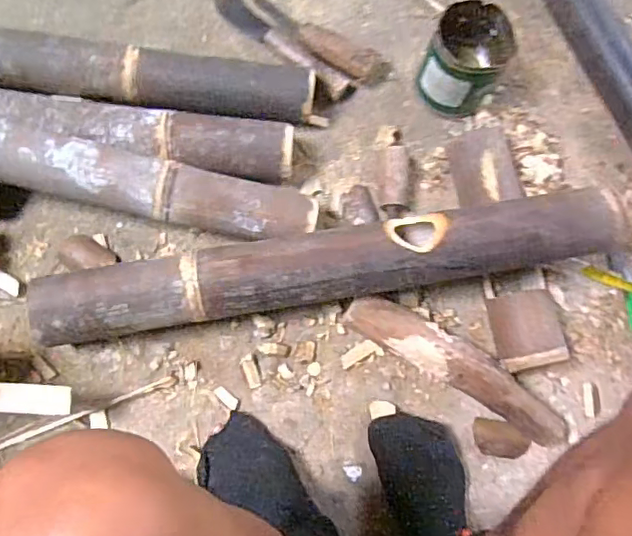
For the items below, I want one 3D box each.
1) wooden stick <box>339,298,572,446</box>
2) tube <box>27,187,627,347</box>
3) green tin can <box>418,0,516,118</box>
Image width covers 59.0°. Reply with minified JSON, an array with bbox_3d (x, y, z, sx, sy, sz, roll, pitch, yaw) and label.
[{"bbox_3d":[0.171,0.117,0.684,0.293,0.046,0.063,32,79,1],"label":"wooden stick"},{"bbox_3d":[0.018,-0.002,0.626,0.646,0.088,0.077,-9,79,-7],"label":"tube"},{"bbox_3d":[0.193,-0.270,0.731,0.095,0.110,0.102,1,78,-5],"label":"green tin can"}]

